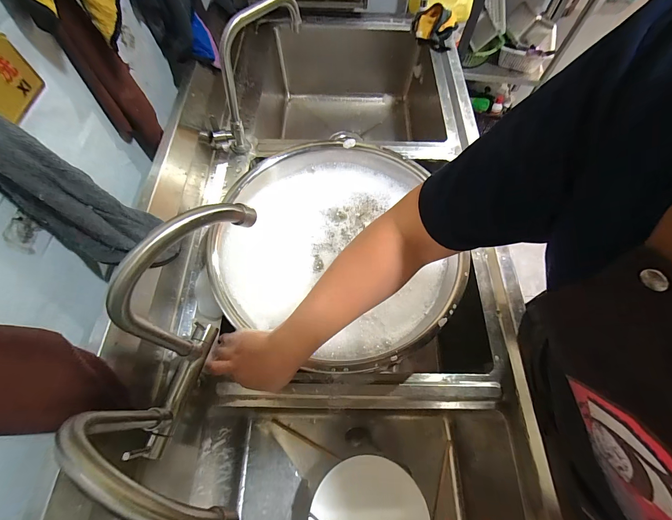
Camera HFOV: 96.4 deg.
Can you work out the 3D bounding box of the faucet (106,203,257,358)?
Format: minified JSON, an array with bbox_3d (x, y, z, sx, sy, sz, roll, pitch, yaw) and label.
[{"bbox_3d":[-0.148,0.028,0.341,0.034,0.244,0.160,39,69,17],"label":"faucet"}]

